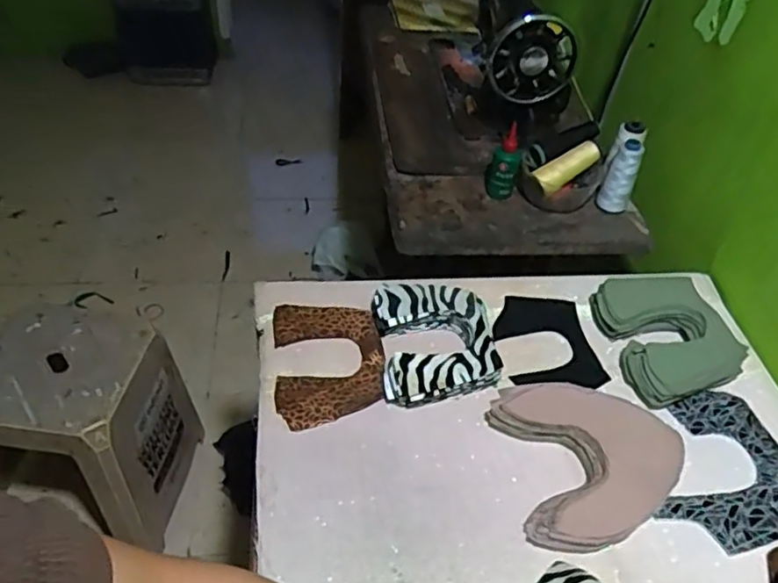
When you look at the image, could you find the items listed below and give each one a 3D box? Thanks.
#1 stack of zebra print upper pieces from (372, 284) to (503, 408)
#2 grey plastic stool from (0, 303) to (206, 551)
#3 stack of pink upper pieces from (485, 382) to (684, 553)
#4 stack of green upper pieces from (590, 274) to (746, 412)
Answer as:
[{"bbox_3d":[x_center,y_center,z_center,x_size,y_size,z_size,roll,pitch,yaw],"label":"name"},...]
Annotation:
[{"bbox_3d":[0.055,0.058,0.760,0.134,0.046,0.160,-3,44,-7],"label":"stack of zebra print upper pieces"},{"bbox_3d":[-0.573,0.252,1.264,0.296,0.381,0.286,10,45,4],"label":"grey plastic stool"},{"bbox_3d":[0.207,0.169,0.662,0.172,0.033,0.172,-5,44,-9],"label":"stack of pink upper pieces"},{"bbox_3d":[0.335,0.050,0.784,0.138,0.053,0.166,-10,45,-14],"label":"stack of green upper pieces"}]

